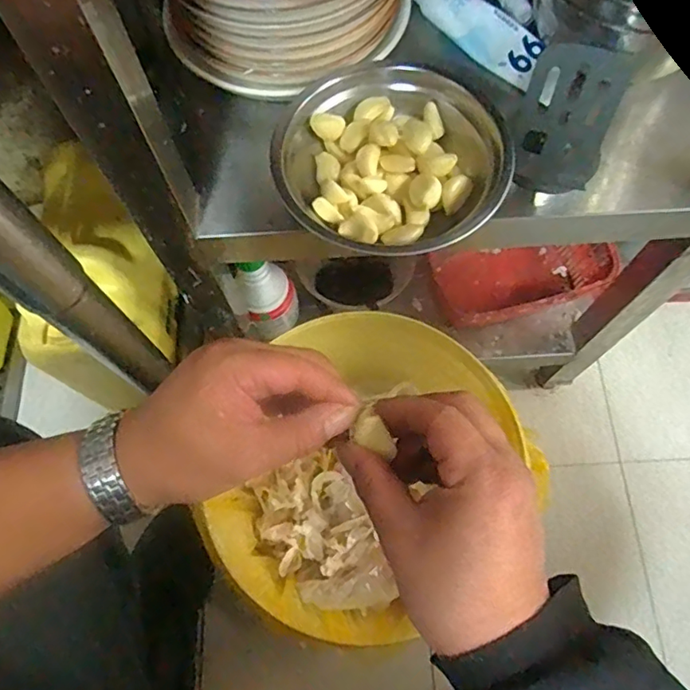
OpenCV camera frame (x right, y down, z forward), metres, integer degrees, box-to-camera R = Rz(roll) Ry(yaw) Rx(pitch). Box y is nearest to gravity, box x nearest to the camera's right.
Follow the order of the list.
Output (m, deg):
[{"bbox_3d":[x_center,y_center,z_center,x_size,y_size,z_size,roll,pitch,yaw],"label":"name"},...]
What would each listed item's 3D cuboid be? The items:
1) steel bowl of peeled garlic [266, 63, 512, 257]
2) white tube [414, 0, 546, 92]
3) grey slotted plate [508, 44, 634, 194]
[{"bbox_3d":[0.032,-0.131,0.396,0.158,0.042,0.154,0,70,1],"label":"steel bowl of peeled garlic"},{"bbox_3d":[0.110,-0.266,0.453,0.124,0.026,0.044,42,76,15],"label":"white tube"},{"bbox_3d":[0.149,-0.151,0.377,0.065,0.091,0.008,4,37,1],"label":"grey slotted plate"}]

